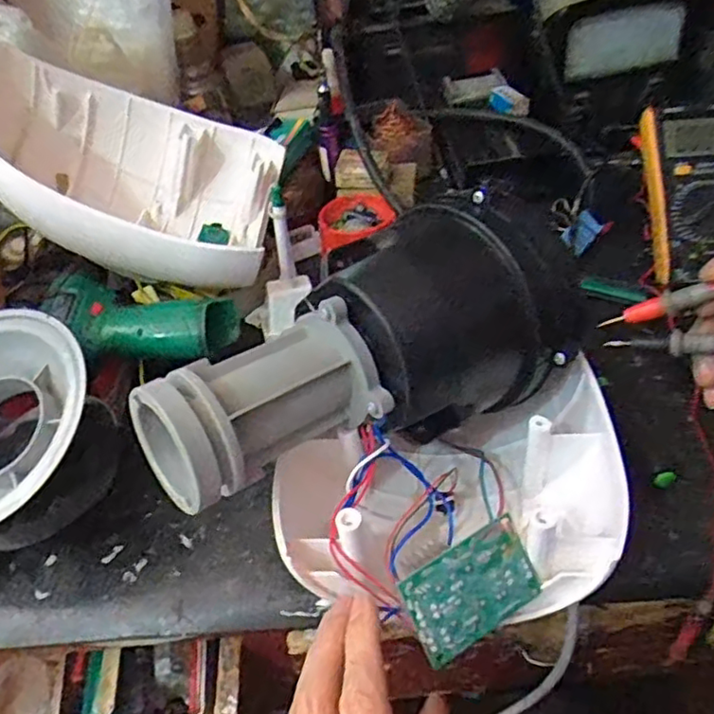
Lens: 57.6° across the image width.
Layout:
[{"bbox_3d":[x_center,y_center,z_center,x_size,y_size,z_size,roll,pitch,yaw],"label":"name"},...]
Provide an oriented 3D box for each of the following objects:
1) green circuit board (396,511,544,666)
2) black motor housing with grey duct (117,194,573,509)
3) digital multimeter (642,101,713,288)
[{"bbox_3d":[0.058,0.116,0.324,0.068,0.047,0.004,-26,7,-19],"label":"green circuit board"},{"bbox_3d":[0.005,-0.001,0.366,0.236,0.092,0.099,-25,46,-17],"label":"black motor housing with grey duct"},{"bbox_3d":[0.304,-0.144,0.587,0.089,0.049,0.158,-4,85,5],"label":"digital multimeter"}]

